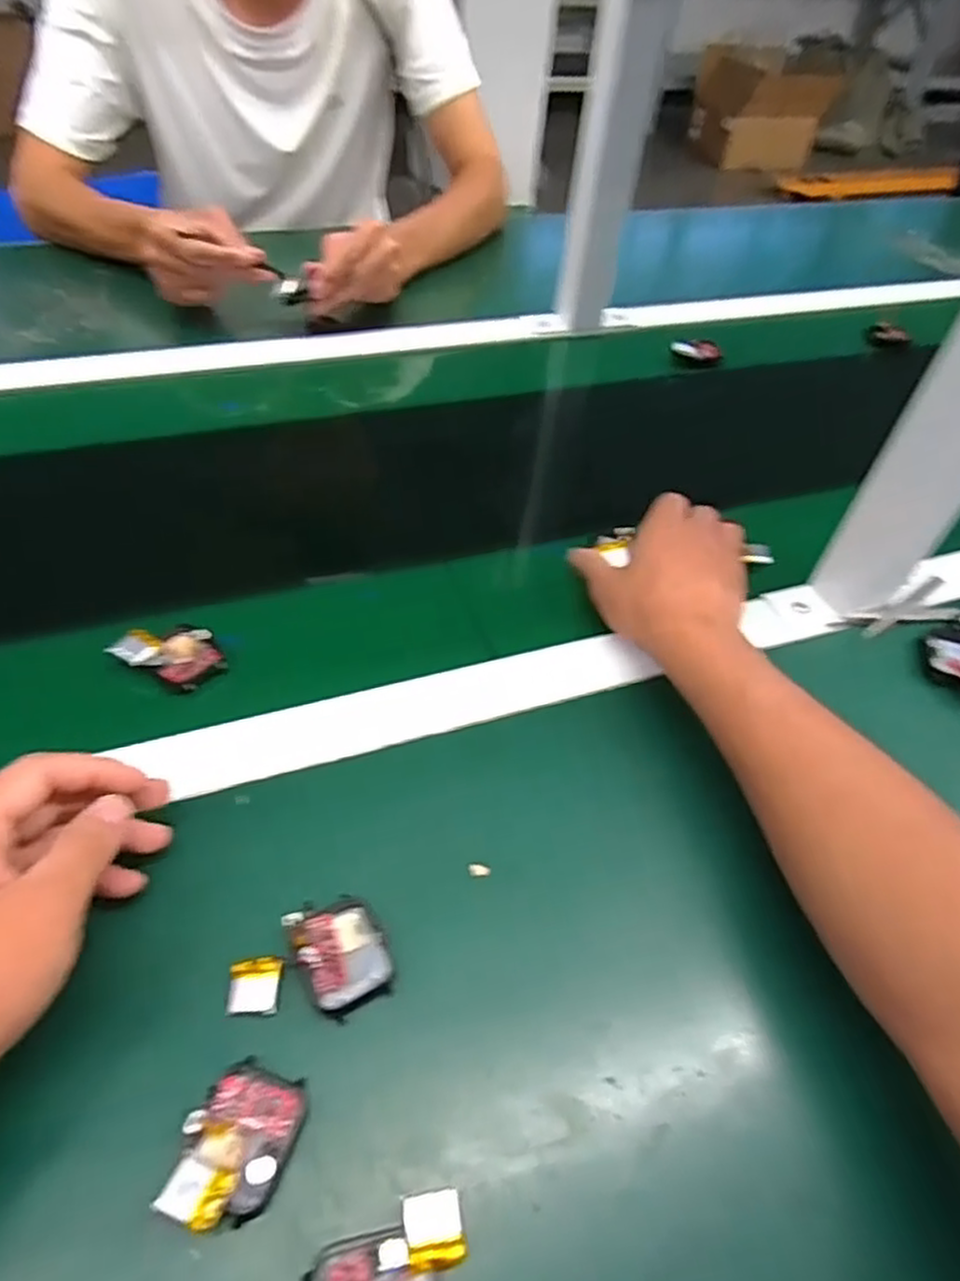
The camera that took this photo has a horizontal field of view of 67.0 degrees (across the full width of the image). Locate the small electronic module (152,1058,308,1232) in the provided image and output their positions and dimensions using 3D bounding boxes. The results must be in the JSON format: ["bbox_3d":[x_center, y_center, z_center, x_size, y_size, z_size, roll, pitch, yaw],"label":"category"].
[{"bbox_3d":[-0.091,0.189,0.273,0.037,0.019,0.051,18,49,9],"label":"small electronic module"}]

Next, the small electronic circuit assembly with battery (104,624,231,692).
[{"bbox_3d":[-0.180,0.006,0.431,0.057,0.016,0.044,19,50,10],"label":"small electronic circuit assembly with battery"}]

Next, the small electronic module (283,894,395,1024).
[{"bbox_3d":[-0.061,0.137,0.322,0.038,0.019,0.046,-22,55,-24],"label":"small electronic module"}]

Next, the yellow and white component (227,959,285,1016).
[{"bbox_3d":[-0.097,0.150,0.313,0.022,0.010,0.021,2,49,-5],"label":"yellow and white component"}]

